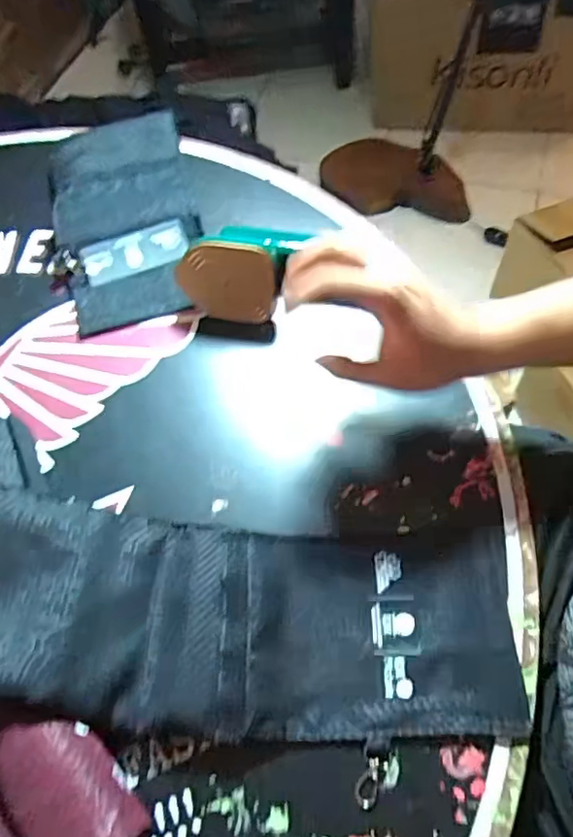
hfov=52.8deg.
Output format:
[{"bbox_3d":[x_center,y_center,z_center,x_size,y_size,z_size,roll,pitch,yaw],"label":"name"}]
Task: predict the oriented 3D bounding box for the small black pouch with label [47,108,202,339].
[{"bbox_3d":[-0.172,-0.218,0.616,0.150,0.045,0.265,-14,61,-4],"label":"small black pouch with label"}]

